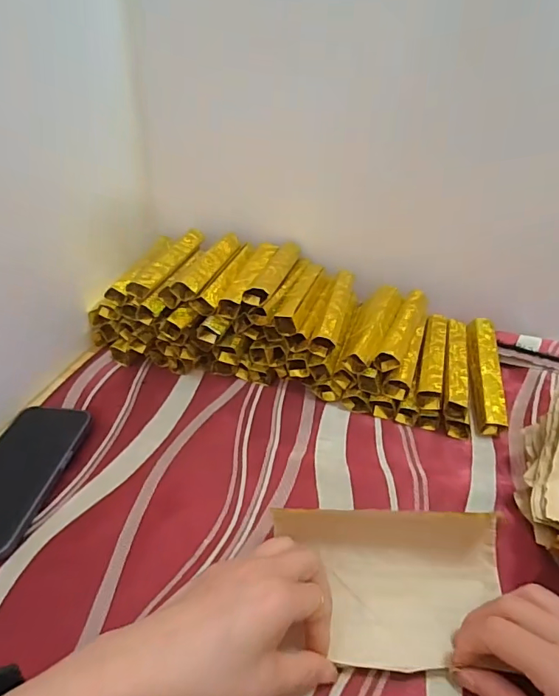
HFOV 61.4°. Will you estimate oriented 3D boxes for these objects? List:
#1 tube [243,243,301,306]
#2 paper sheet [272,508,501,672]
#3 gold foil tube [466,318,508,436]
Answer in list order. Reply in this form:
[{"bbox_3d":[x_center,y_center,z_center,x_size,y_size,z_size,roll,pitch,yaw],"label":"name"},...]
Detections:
[{"bbox_3d":[-0.005,-0.085,0.504,0.028,0.017,0.129,9,37,13],"label":"tube"},{"bbox_3d":[0.070,0.151,0.313,0.147,0.025,0.099,2,35,6],"label":"paper sheet"},{"bbox_3d":[0.202,0.024,0.466,0.027,0.021,0.131,5,51,9],"label":"gold foil tube"}]

